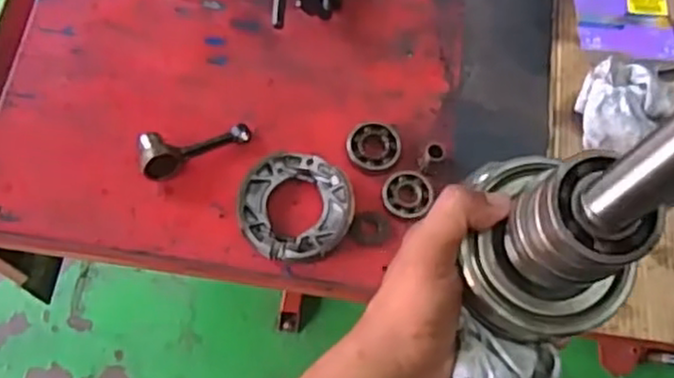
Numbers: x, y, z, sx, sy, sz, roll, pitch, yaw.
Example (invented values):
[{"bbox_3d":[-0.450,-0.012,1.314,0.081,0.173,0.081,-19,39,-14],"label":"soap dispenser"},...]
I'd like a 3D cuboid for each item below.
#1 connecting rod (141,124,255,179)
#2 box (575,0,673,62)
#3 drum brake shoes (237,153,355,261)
[{"bbox_3d":[-0.155,-0.050,0.772,0.123,0.027,0.051,-16,73,-22],"label":"connecting rod"},{"bbox_3d":[0.352,-0.205,0.863,0.118,0.019,0.109,2,70,-3],"label":"box"},{"bbox_3d":[-0.044,0.018,0.750,0.118,0.018,0.114,-3,71,-5],"label":"drum brake shoes"}]

